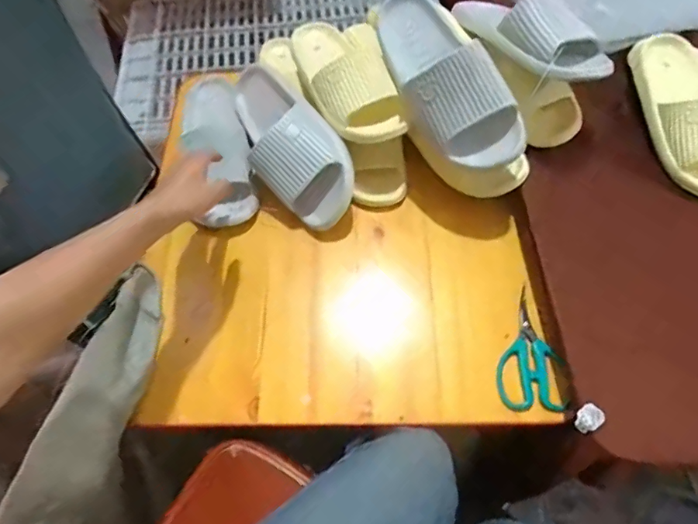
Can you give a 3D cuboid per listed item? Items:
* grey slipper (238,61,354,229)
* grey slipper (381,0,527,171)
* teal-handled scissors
[{"bbox_3d":[-0.090,-0.176,0.693,0.117,0.105,0.273,-24,64,-11],"label":"grey slipper"},{"bbox_3d":[0.114,-0.238,0.611,0.112,0.073,0.278,-36,78,17],"label":"grey slipper"},{"bbox_3d":[0.219,0.108,0.590,0.073,0.008,0.147,8,63,5],"label":"teal-handled scissors"}]

